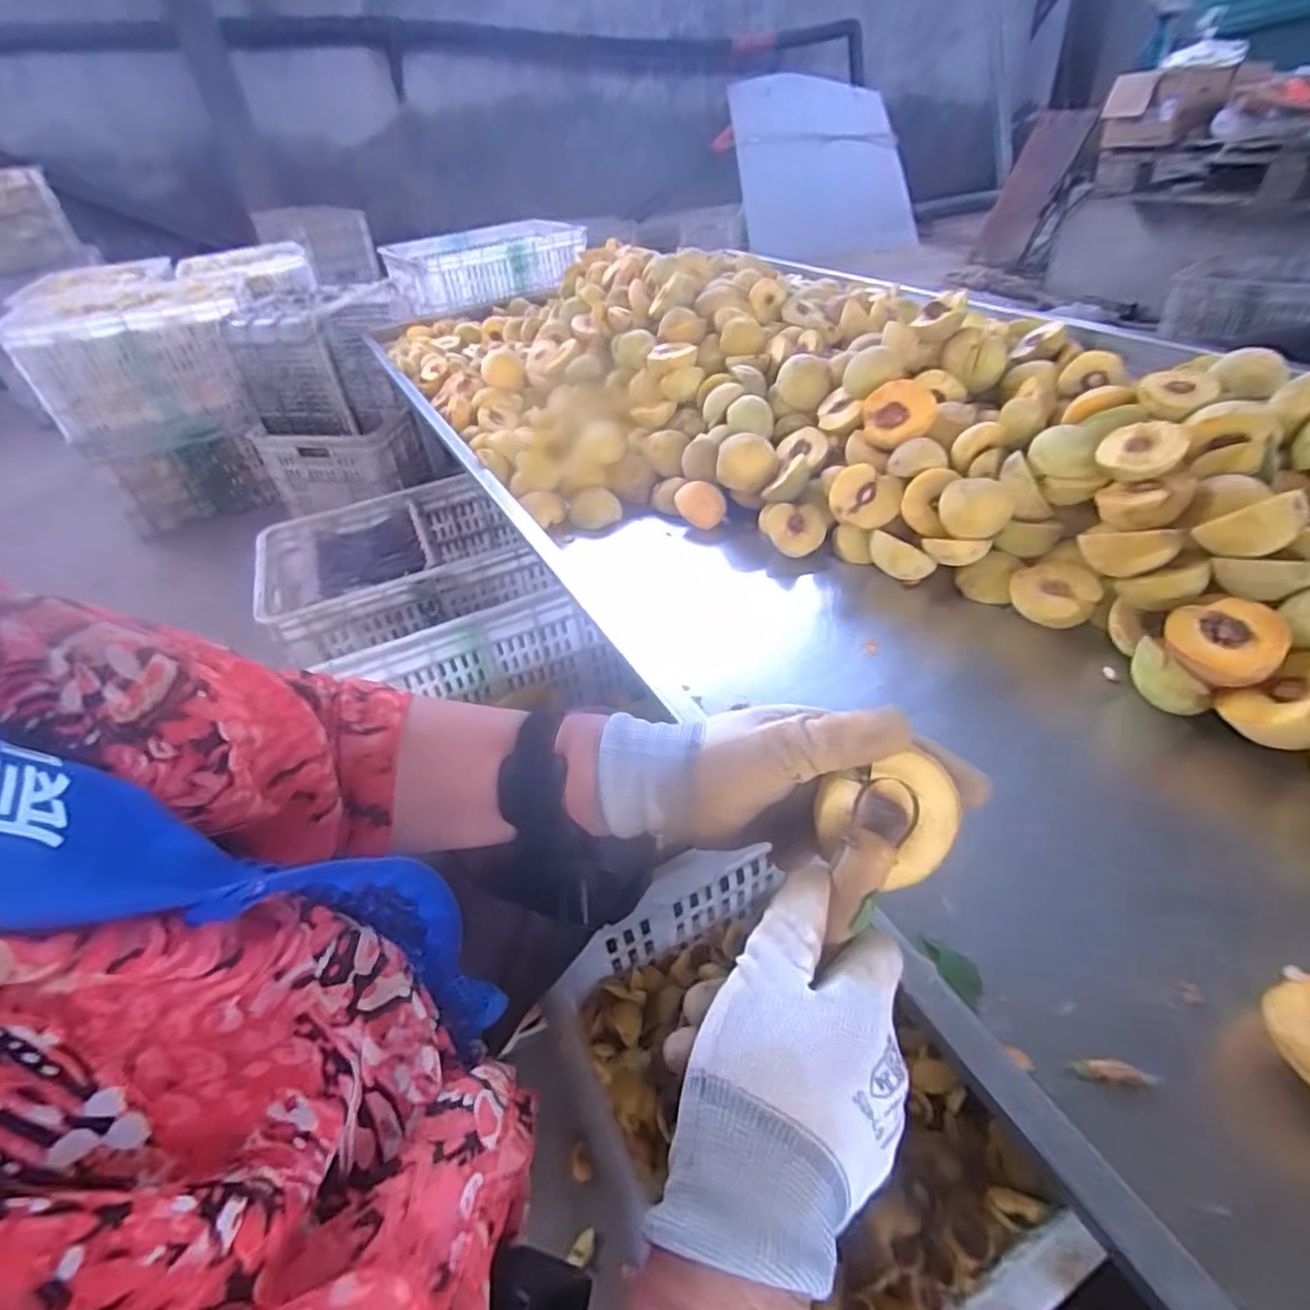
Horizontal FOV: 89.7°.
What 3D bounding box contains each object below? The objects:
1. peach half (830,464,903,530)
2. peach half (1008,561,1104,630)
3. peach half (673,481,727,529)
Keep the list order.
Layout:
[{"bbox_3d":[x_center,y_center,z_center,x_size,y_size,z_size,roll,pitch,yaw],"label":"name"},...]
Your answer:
[{"bbox_3d":[0.229,-0.167,0.719,0.074,0.035,0.065,30,84,22],"label":"peach half"},{"bbox_3d":[0.378,-0.057,0.627,0.074,0.037,0.061,19,45,25],"label":"peach half"},{"bbox_3d":[0.061,-0.192,0.852,0.055,0.030,0.067,-44,75,10],"label":"peach half"}]

